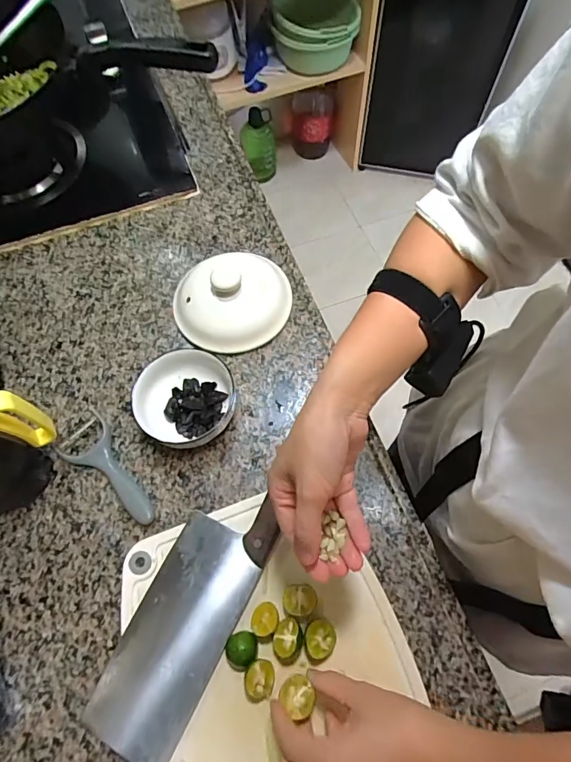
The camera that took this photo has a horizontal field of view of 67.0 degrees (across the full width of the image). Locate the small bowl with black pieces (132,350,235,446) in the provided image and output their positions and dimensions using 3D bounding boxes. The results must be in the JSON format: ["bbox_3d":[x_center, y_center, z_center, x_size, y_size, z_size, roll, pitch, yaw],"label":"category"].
[{"bbox_3d":[-0.119,0.023,0.500,0.111,0.056,0.099,-2,65,1],"label":"small bowl with black pieces"}]

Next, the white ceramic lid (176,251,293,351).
[{"bbox_3d":[-0.069,-0.115,0.558,0.148,0.063,0.141,-1,65,2],"label":"white ceramic lid"}]

